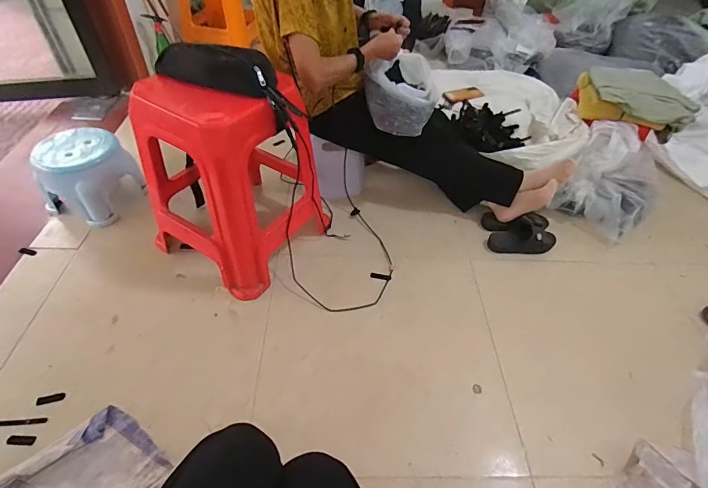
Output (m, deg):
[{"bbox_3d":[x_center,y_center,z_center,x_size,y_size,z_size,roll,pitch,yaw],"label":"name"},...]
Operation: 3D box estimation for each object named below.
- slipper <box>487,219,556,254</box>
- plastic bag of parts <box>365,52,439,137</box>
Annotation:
[{"bbox_3d":[0.534,-0.026,1.202,0.209,0.058,0.097,-2,50,-6],"label":"slipper"},{"bbox_3d":[0.133,-0.458,1.142,0.199,0.124,0.241,2,48,-2],"label":"plastic bag of parts"}]

